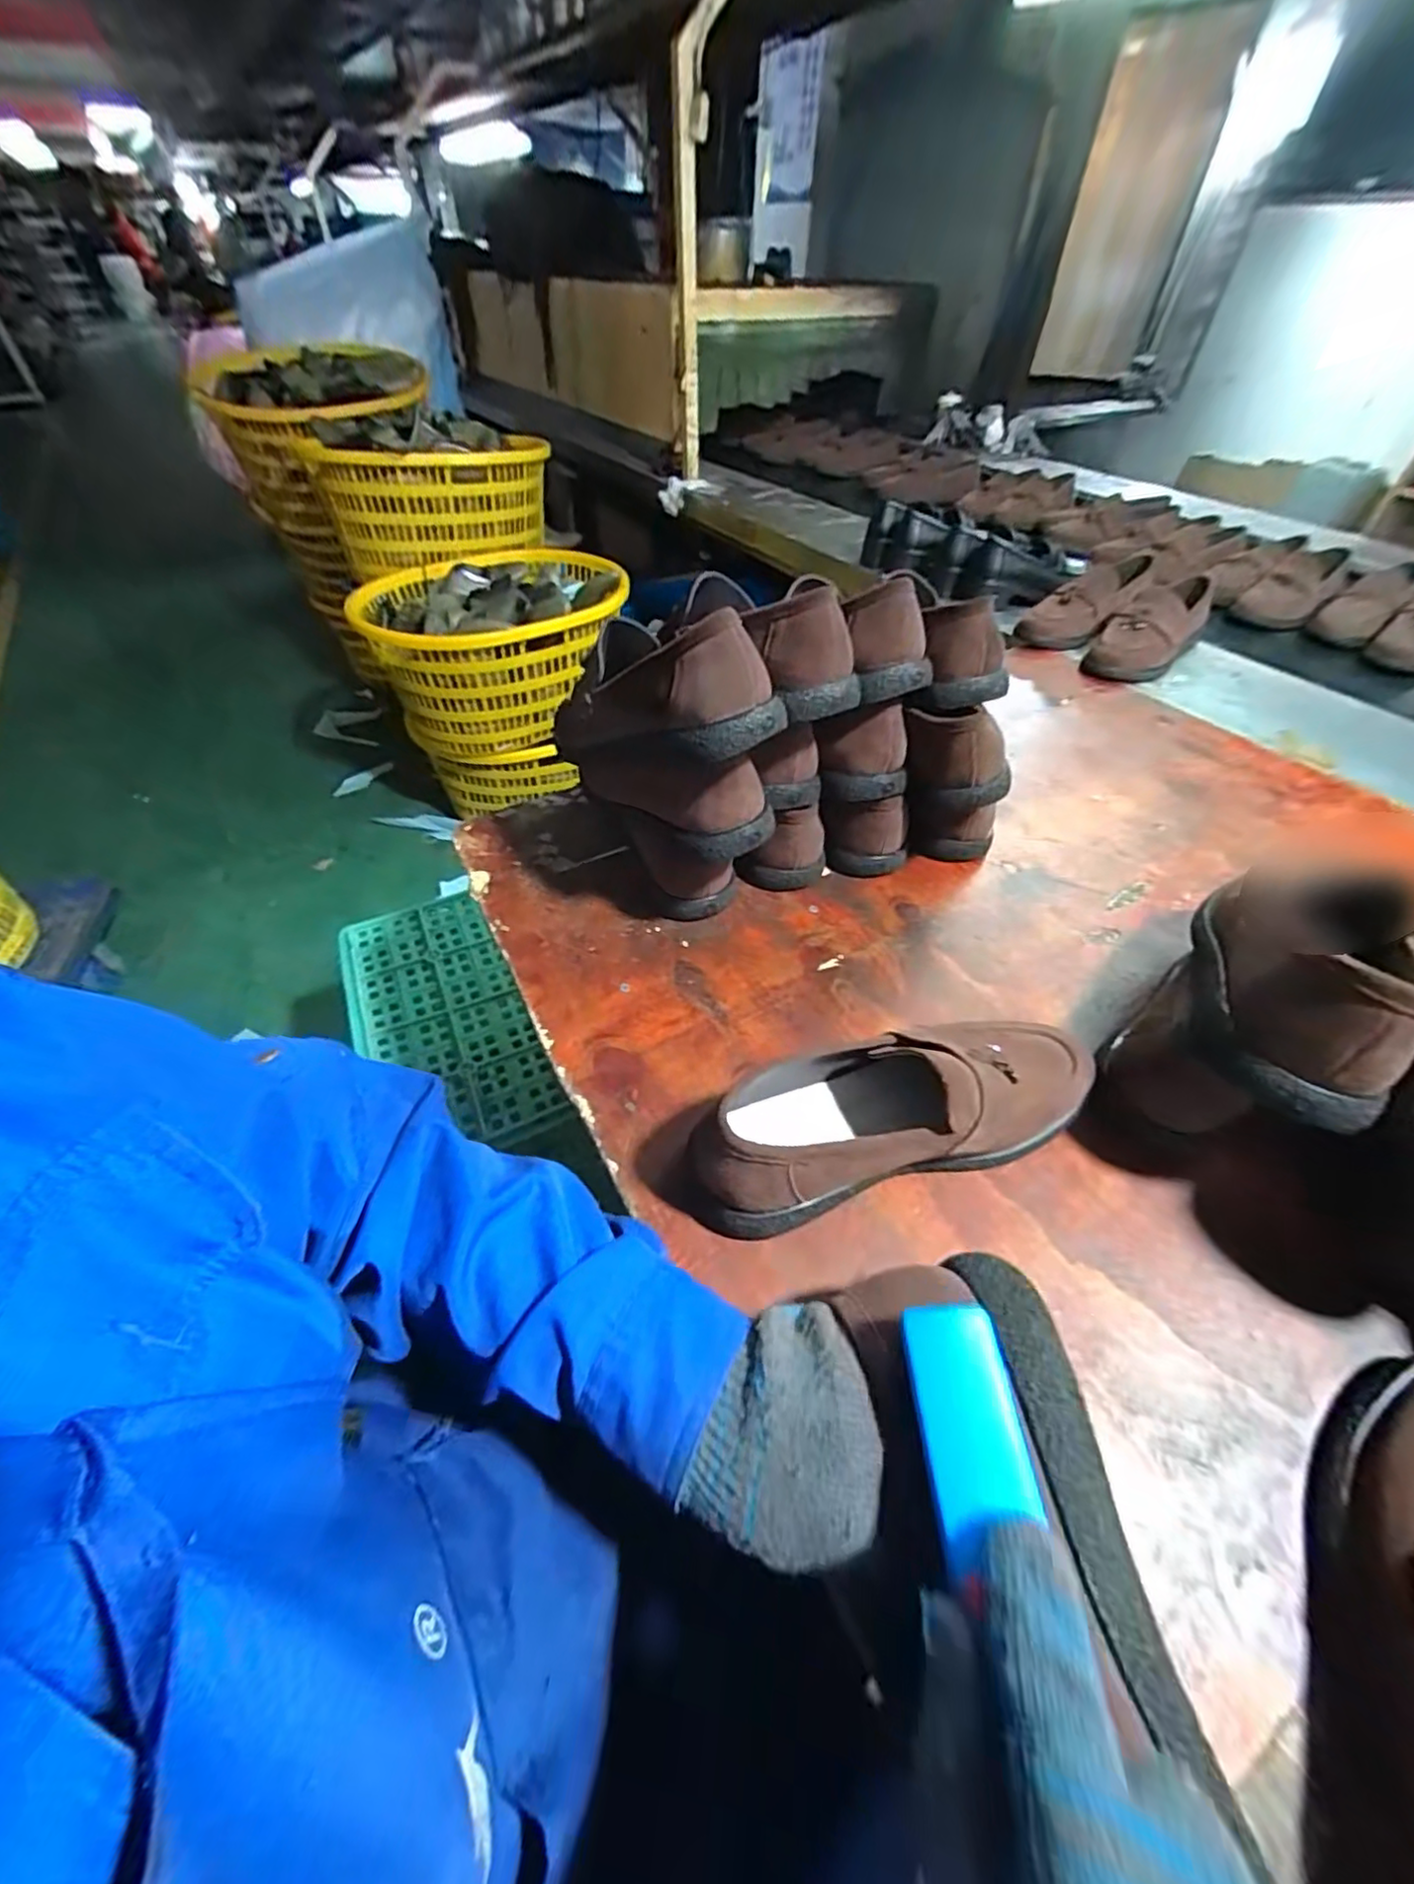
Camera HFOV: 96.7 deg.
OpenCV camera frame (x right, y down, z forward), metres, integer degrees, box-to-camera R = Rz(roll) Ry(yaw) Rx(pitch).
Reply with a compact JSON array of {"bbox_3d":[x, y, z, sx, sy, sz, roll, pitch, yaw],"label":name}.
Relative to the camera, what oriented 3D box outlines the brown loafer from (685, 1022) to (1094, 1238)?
[{"bbox_3d":[0.118,0.099,0.393,0.260,0.087,0.086,-13,50,-12],"label":"brown loafer"}]

